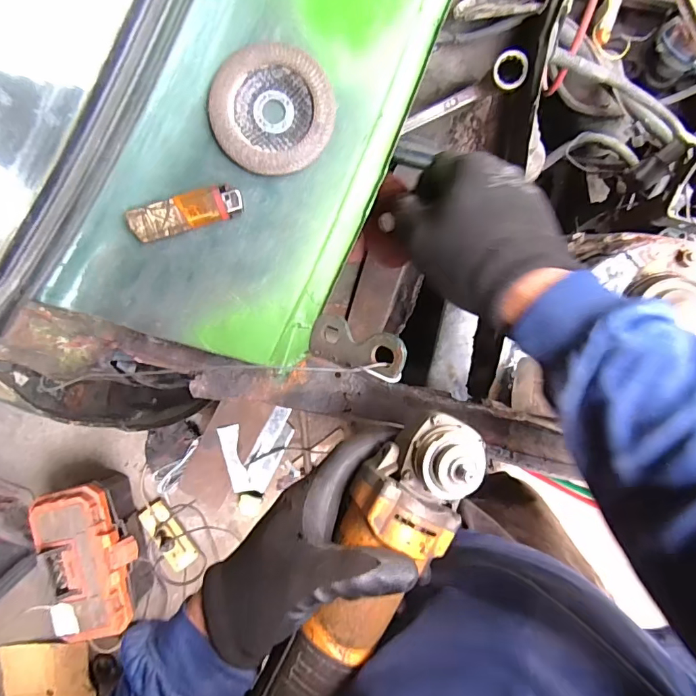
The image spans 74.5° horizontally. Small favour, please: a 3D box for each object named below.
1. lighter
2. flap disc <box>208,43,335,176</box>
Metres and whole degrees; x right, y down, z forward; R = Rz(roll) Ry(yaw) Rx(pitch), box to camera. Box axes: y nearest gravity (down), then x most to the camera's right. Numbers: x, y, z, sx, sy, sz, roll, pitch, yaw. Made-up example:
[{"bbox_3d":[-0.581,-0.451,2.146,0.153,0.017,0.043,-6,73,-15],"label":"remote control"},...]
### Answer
[{"bbox_3d":[-0.113,-0.095,0.319,0.077,0.015,0.023,-16,90,3],"label":"lighter"},{"bbox_3d":[-0.051,-0.164,0.316,0.083,0.013,0.083,0,99,-2],"label":"flap disc"}]

